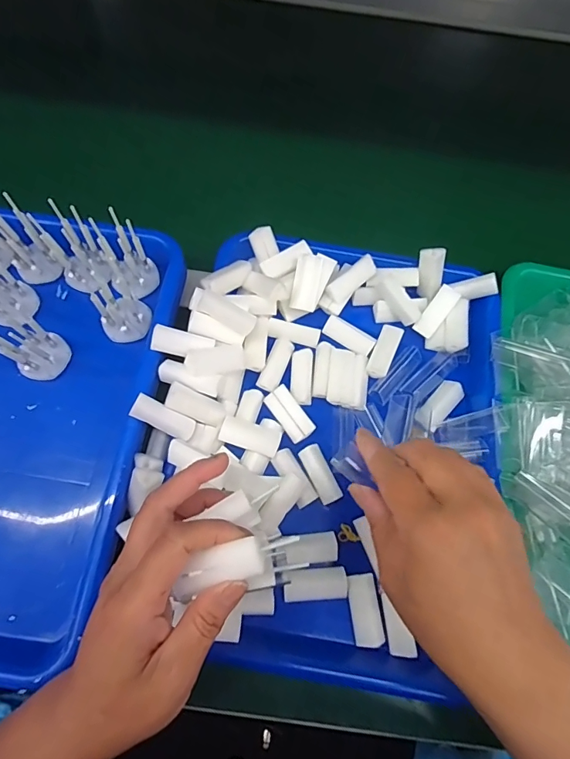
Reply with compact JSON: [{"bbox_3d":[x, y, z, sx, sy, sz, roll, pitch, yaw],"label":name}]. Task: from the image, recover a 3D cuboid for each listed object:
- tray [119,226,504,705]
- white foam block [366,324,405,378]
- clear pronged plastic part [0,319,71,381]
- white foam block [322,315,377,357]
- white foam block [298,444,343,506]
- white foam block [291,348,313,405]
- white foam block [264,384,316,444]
[{"bbox_3d":[0.029,0.039,0.338,0.259,0.052,0.327,10,70,1],"label":"tray"},{"bbox_3d":[0.084,-0.024,0.373,0.018,0.010,0.048,25,71,6],"label":"white foam block"},{"bbox_3d":[-0.196,-0.028,0.332,0.047,0.052,0.040,29,72,8],"label":"clear pronged plastic part"},{"bbox_3d":[0.056,-0.037,0.382,0.045,0.010,0.020,34,72,9],"label":"white foam block"},{"bbox_3d":[0.028,0.074,0.344,0.017,0.008,0.045,-25,73,-11],"label":"white foam block"},{"bbox_3d":[0.014,-0.002,0.370,0.017,0.010,0.047,4,70,-1],"label":"white foam block"},{"bbox_3d":[0.004,0.028,0.356,0.021,0.009,0.045,-33,75,-13],"label":"white foam block"}]

